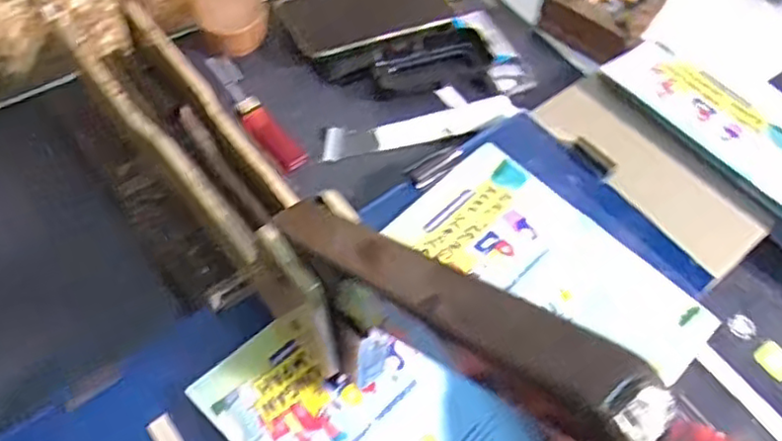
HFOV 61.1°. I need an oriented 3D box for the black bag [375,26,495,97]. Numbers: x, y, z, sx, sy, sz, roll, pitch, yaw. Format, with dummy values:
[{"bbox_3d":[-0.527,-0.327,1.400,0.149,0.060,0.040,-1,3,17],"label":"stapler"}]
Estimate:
[{"bbox_3d":[0.036,-0.150,0.617,0.105,0.029,0.048,-14,60,-15],"label":"black bag"}]

